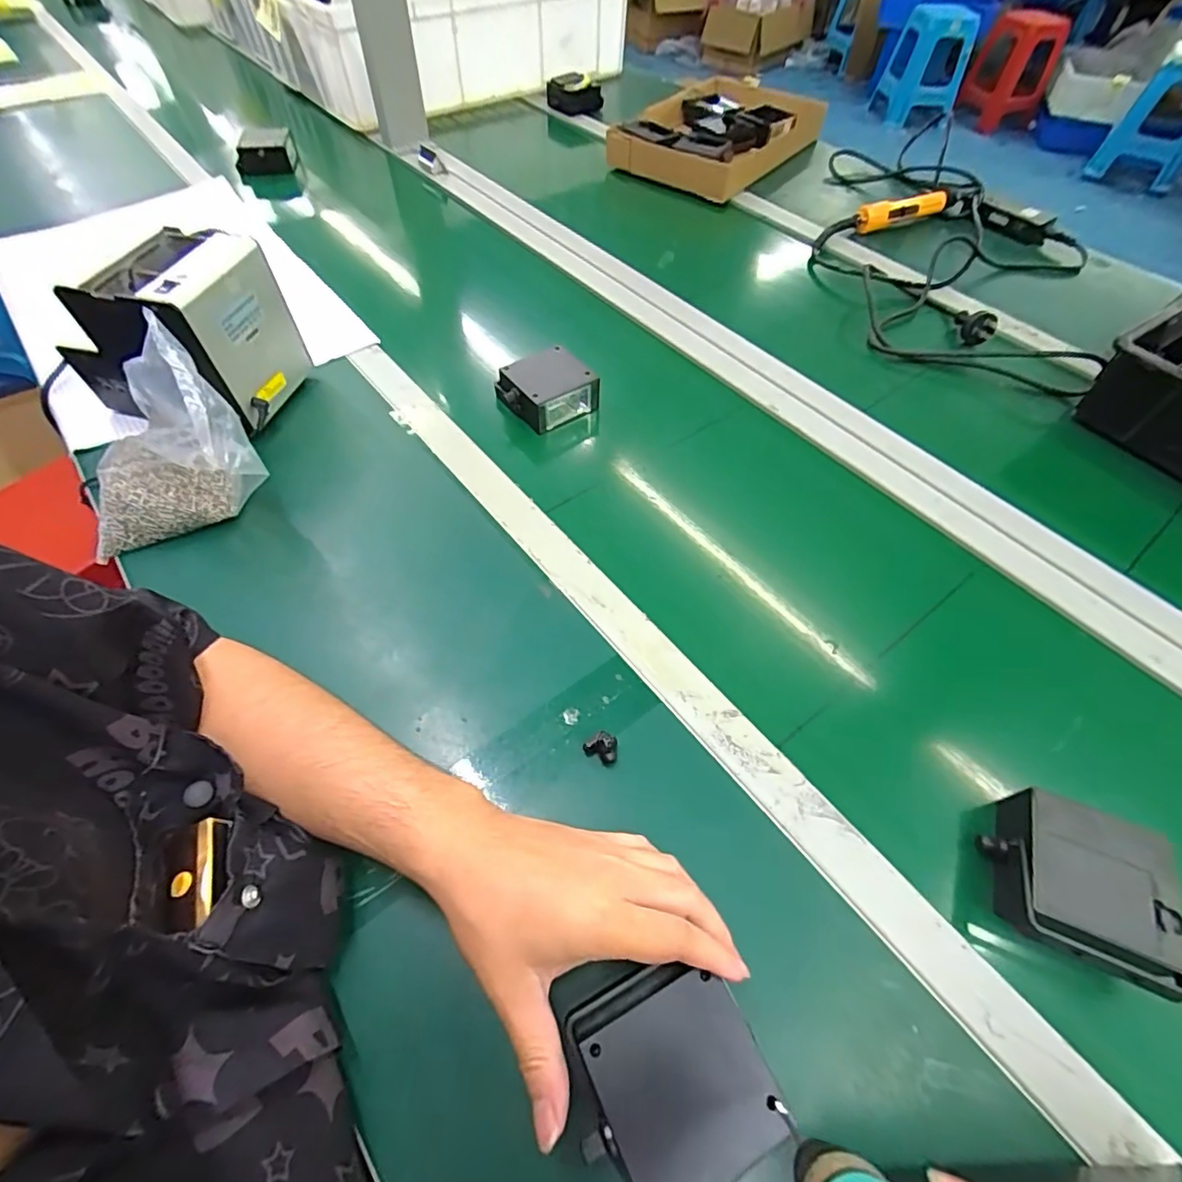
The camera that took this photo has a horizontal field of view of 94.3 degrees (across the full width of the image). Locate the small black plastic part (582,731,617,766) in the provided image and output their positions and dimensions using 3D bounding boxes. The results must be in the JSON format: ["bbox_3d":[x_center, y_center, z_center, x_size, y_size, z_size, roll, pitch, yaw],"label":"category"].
[{"bbox_3d":[0.009,0.115,0.405,0.025,0.013,0.018,25,59,14],"label":"small black plastic part"}]

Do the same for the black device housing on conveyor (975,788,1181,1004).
[{"bbox_3d":[0.312,0.187,0.349,0.097,0.036,0.090,21,58,12],"label":"black device housing on conveyor"}]

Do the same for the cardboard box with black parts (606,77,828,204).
[{"bbox_3d":[0.248,-0.879,1.042,0.289,0.061,0.412,33,61,18],"label":"cardboard box with black parts"}]

